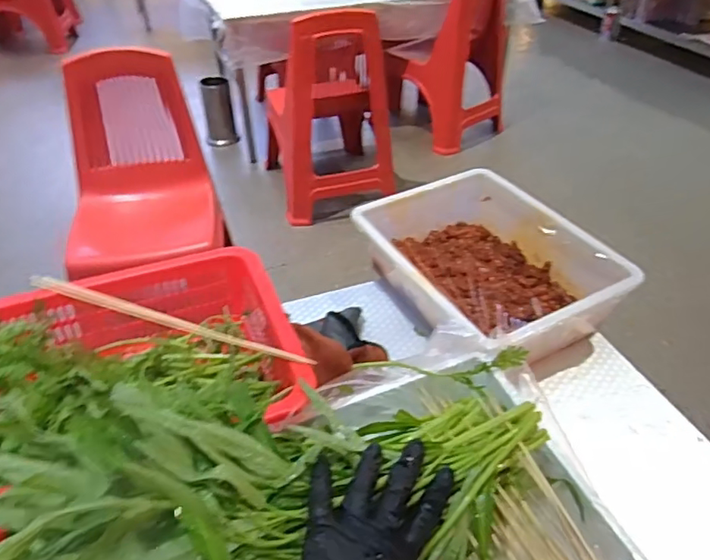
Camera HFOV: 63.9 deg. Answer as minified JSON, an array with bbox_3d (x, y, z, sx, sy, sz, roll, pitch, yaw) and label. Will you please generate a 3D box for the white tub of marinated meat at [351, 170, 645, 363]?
[{"bbox_3d":[0.162,-0.019,0.765,0.283,0.103,0.349,-18,42,-21],"label":"white tub of marinated meat"}]

